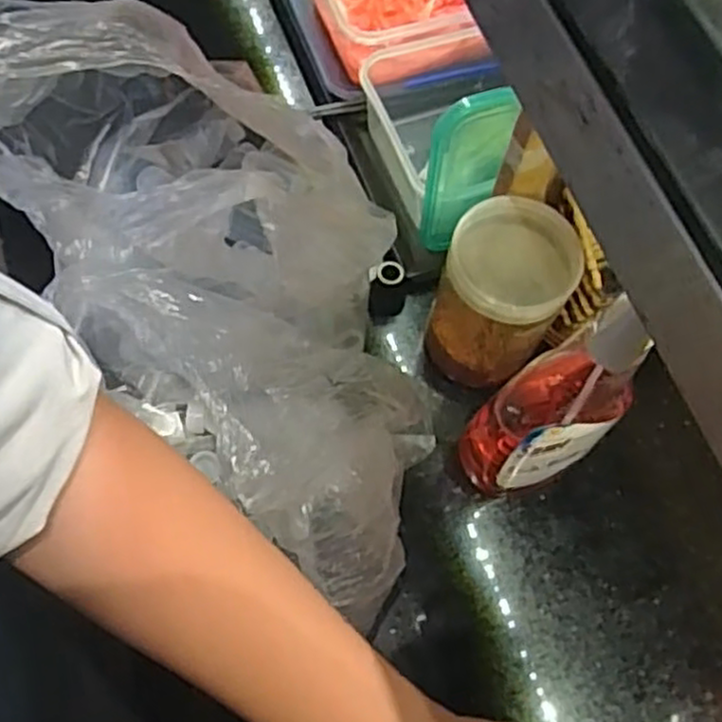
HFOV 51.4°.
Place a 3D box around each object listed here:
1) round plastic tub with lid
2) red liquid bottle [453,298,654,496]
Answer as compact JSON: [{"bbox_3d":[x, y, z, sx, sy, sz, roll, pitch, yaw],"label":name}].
[{"bbox_3d":[0.104,-0.046,0.583,0.086,0.149,0.090,1,68,-2],"label":"round plastic tub with lid"},{"bbox_3d":[0.130,0.026,0.484,0.088,0.268,0.060,-37,74,-15],"label":"red liquid bottle"}]

